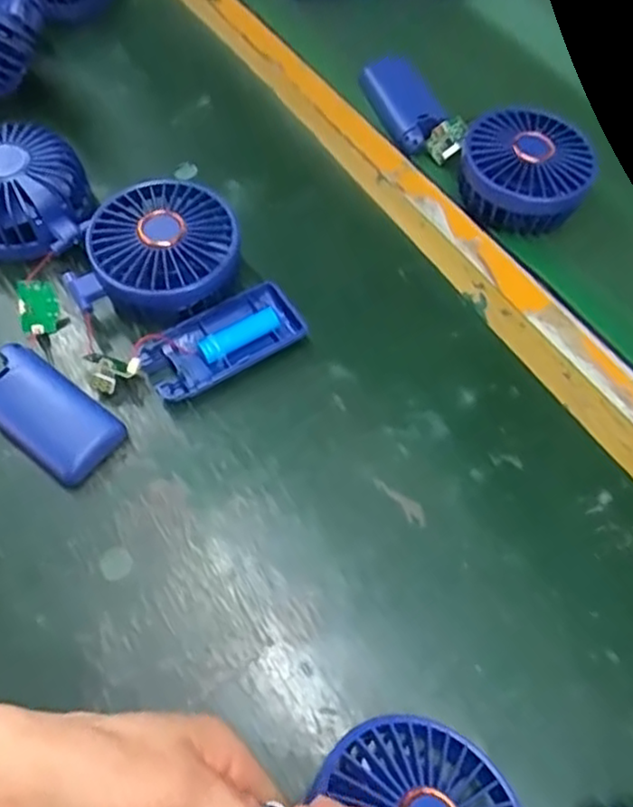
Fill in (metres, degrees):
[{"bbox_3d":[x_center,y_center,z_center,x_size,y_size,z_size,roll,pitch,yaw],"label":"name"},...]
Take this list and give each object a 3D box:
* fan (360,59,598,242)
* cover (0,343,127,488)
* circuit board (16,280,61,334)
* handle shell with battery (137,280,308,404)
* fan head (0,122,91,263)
[{"bbox_3d":[0.107,-0.194,0.480,0.081,0.039,0.197,-33,68,-19],"label":"fan"},{"bbox_3d":[-0.149,0.006,0.369,0.087,0.017,0.044,36,65,16],"label":"cover"},{"bbox_3d":[-0.165,-0.057,0.402,0.022,0.007,0.030,-13,105,-31],"label":"circuit board"},{"bbox_3d":[-0.053,-0.034,0.398,0.093,0.017,0.044,-29,66,-17],"label":"handle shell with battery"},{"bbox_3d":[-0.186,-0.129,0.423,0.086,0.052,0.075,6,61,1],"label":"fan head"}]

